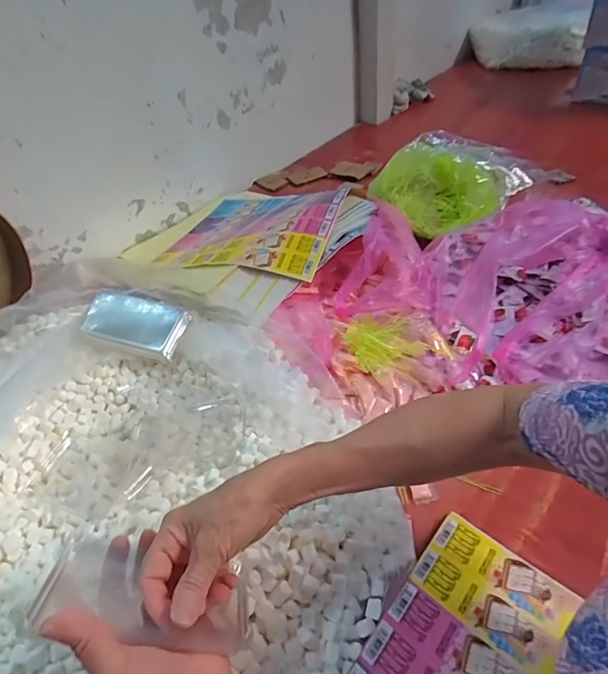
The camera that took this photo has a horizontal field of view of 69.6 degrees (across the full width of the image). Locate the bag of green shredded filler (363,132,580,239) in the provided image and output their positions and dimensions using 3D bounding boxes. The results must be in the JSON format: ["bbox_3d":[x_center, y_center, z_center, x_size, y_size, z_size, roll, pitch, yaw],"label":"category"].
[{"bbox_3d":[0.247,-0.260,0.743,0.184,0.113,0.228,-25,46,-18],"label":"bag of green shredded filler"}]

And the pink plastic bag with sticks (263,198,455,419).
[{"bbox_3d":[0.081,-0.065,0.636,0.230,0.084,0.406,-1,43,8],"label":"pink plastic bag with sticks"}]

